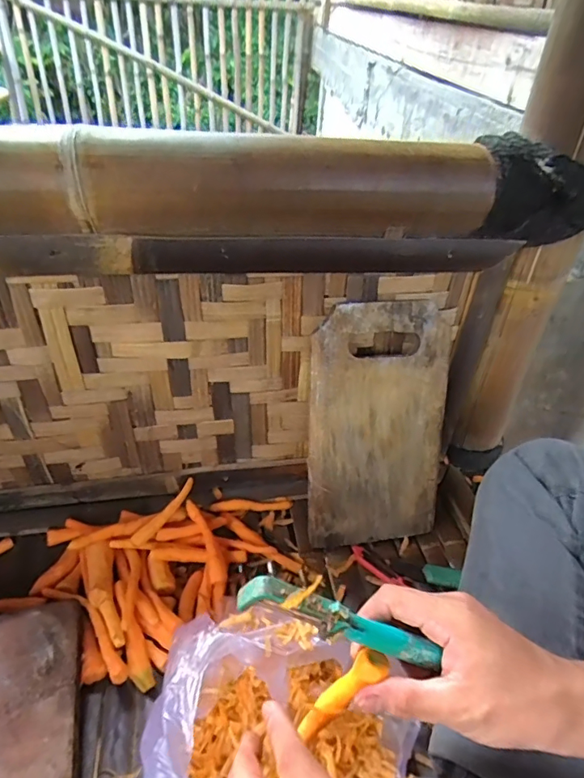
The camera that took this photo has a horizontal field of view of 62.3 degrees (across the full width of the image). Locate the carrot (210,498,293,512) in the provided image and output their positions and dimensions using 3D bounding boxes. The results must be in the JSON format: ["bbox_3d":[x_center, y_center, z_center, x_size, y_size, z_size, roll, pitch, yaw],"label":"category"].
[{"bbox_3d":[-0.051,0.150,0.617,0.101,0.018,0.014,-2,40,-5],"label":"carrot"}]

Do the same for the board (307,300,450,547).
[{"bbox_3d":[0.097,0.046,0.540,0.156,0.279,0.009,-5,18,-12],"label":"board"}]

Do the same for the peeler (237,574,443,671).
[{"bbox_3d":[0.030,0.133,0.272,0.130,0.020,0.013,31,34,-21],"label":"peeler"}]

